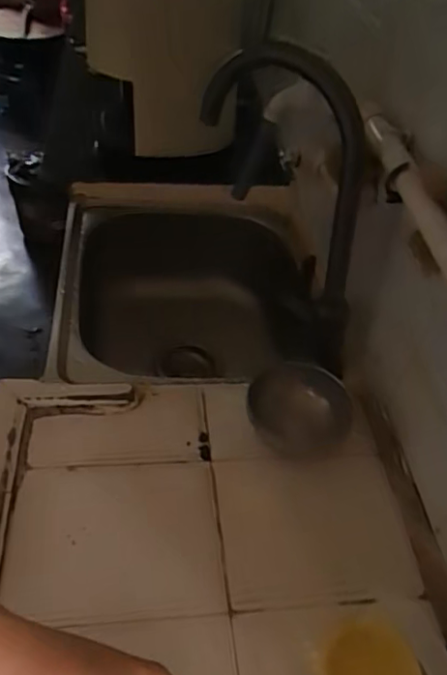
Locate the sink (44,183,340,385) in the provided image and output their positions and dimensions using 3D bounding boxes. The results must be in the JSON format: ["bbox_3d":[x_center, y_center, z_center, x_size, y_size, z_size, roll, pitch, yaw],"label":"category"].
[{"bbox_3d":[-0.051,-0.027,0.878,0.365,0.237,0.417,0,44,-6],"label":"sink"}]

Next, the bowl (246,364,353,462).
[{"bbox_3d":[0.079,0.076,0.607,0.104,0.050,0.091,3,44,-3],"label":"bowl"}]

